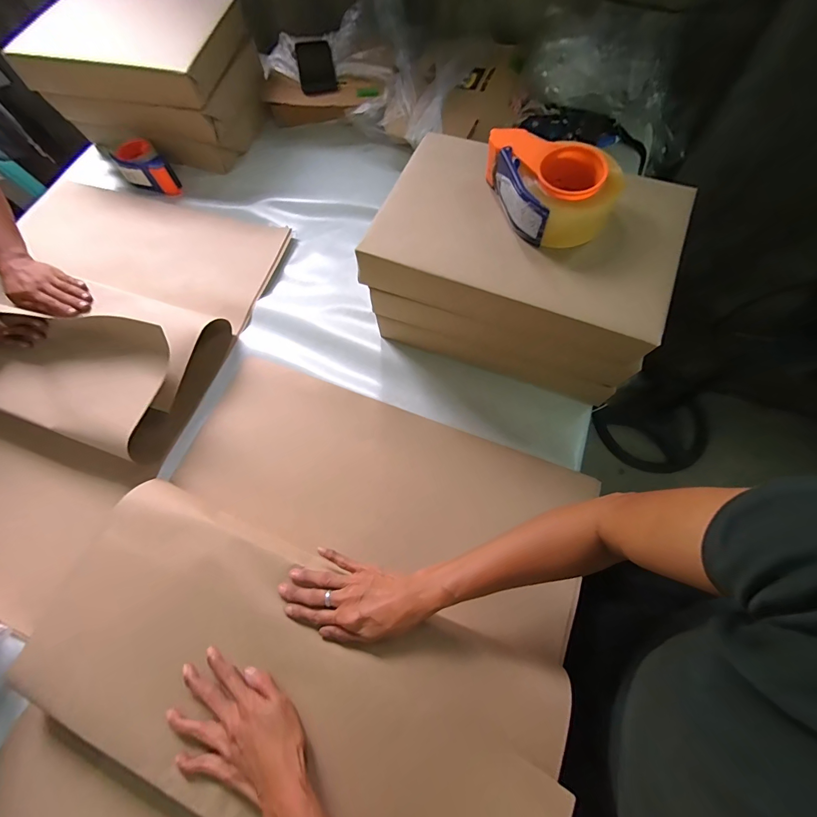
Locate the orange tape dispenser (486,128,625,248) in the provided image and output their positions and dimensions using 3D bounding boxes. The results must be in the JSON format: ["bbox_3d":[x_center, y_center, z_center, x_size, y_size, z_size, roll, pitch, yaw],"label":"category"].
[{"bbox_3d":[0.168,-0.264,0.437,0.168,0.062,0.110,20,70,11],"label":"orange tape dispenser"}]

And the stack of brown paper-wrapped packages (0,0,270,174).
[{"bbox_3d":[-0.552,-0.722,0.793,0.437,0.203,0.258,10,69,7],"label":"stack of brown paper-wrapped packages"}]

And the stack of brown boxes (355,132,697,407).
[{"bbox_3d":[0.155,-0.201,0.546,0.384,0.209,0.233,20,70,11],"label":"stack of brown boxes"}]

